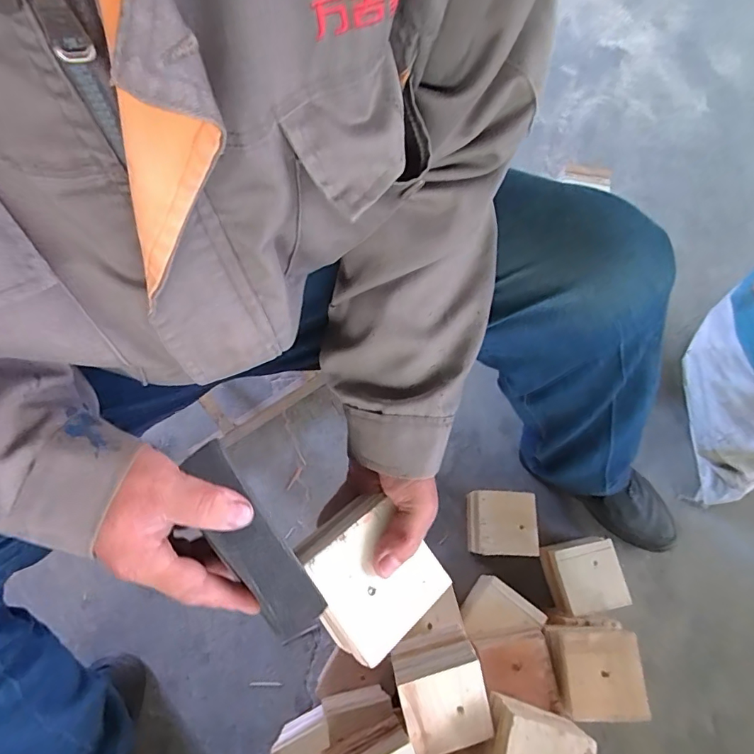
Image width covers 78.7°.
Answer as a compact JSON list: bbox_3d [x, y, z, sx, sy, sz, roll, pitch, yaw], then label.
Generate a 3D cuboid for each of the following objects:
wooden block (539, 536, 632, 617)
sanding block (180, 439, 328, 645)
[{"bbox_3d":[0.315,0.305,0.713,0.103,0.075,0.098,-10,70,-7],"label":"wooden block"},{"bbox_3d":[-0.089,0.112,0.317,0.040,0.014,0.140,-31,82,-14],"label":"sanding block"}]

